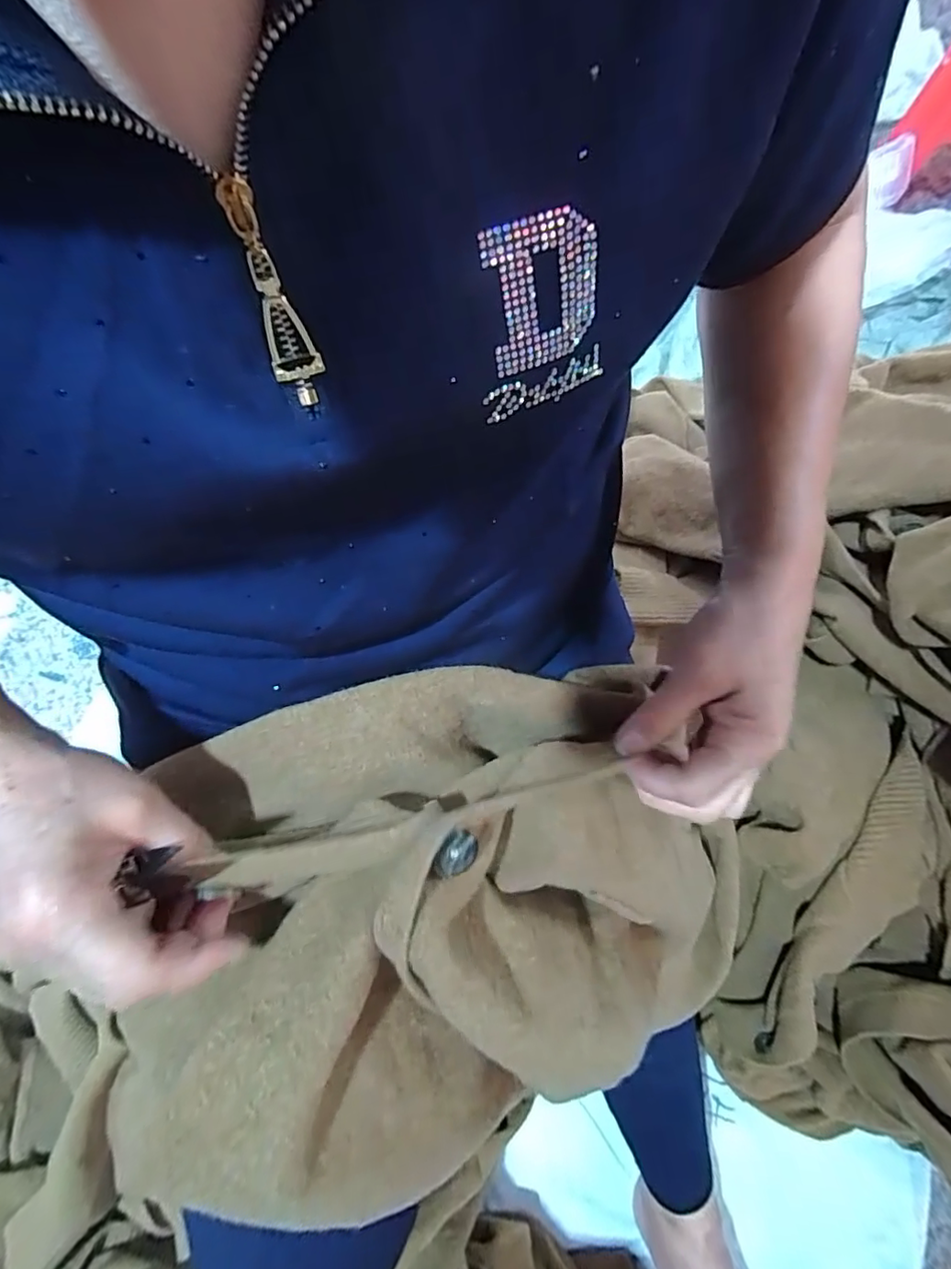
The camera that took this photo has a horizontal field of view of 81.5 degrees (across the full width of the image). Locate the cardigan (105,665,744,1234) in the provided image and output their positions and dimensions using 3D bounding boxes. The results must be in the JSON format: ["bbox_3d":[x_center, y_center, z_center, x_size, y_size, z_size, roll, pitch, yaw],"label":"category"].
[{"bbox_3d":[-0.008,0.140,0.291,0.301,0.122,0.234,-18,75,-3],"label":"cardigan"}]

